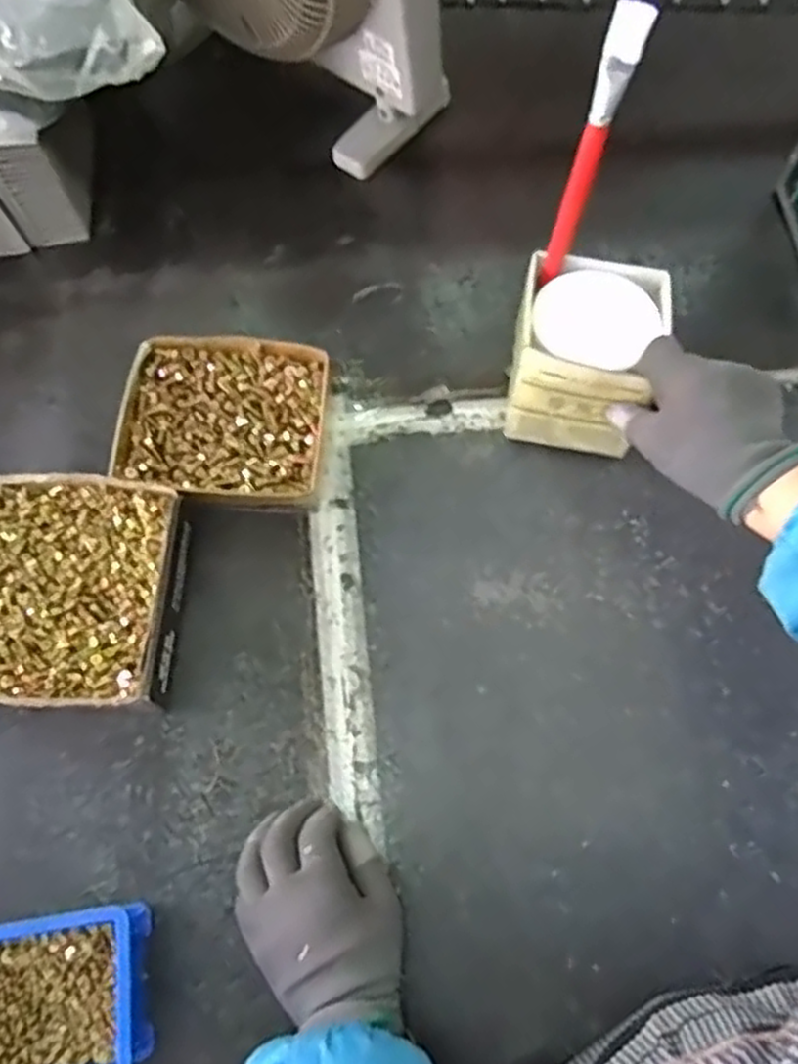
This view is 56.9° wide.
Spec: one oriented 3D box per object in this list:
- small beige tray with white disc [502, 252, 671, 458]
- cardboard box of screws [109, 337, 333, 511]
[{"bbox_3d":[0.148,-0.142,0.602,0.111,0.104,0.111,13,67,4],"label":"small beige tray with white disc"},{"bbox_3d":[-0.146,-0.090,0.619,0.169,0.039,0.151,1,70,2],"label":"cardboard box of screws"}]

